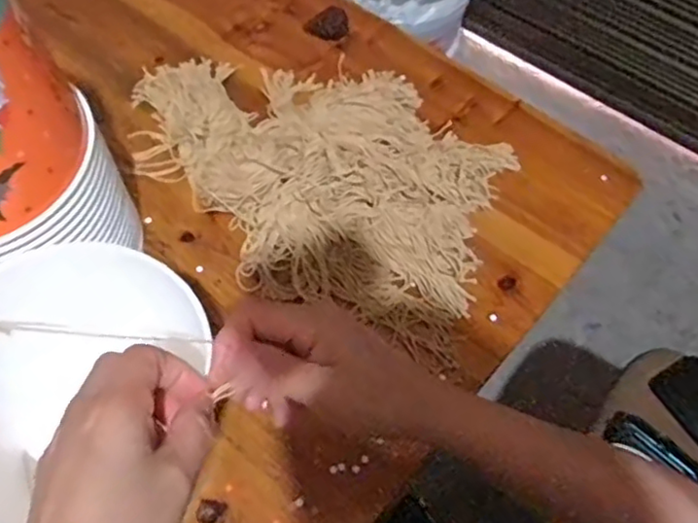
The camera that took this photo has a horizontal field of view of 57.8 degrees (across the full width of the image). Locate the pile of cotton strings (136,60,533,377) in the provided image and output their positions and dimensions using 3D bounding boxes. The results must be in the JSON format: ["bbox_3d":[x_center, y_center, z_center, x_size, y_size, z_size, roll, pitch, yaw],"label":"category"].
[{"bbox_3d":[-0.040,-0.093,0.566,0.354,0.041,0.247,21,61,11],"label":"pile of cotton strings"}]

